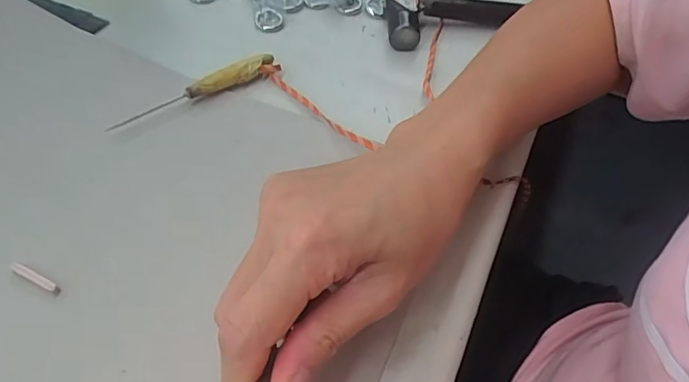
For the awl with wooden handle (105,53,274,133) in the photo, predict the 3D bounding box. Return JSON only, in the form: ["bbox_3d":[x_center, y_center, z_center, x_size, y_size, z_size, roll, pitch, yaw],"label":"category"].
[{"bbox_3d":[-0.099,-0.067,0.345,0.117,0.015,0.010,-31,58,-23],"label":"awl with wooden handle"}]

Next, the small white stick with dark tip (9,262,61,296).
[{"bbox_3d":[-0.155,0.044,0.257,0.029,0.006,0.005,20,53,14],"label":"small white stick with dark tip"}]

